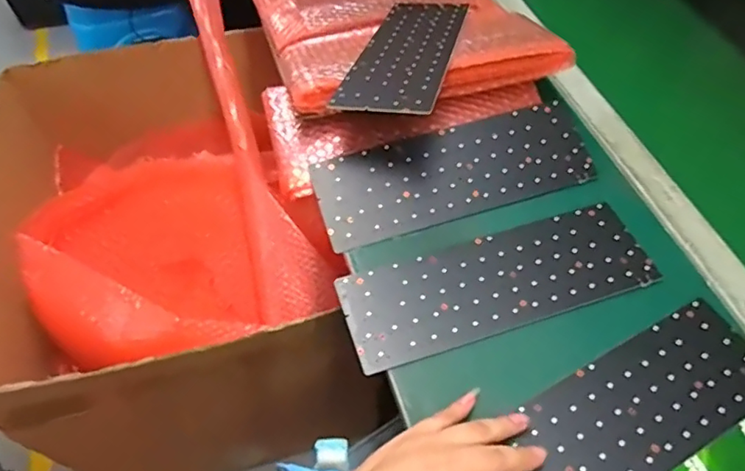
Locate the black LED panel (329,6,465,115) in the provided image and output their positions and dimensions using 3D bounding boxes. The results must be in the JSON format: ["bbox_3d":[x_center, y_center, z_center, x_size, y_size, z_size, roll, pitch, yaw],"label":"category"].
[{"bbox_3d":[0.040,-0.195,0.573,0.093,0.006,0.272,8,41,13],"label":"black LED panel"}]

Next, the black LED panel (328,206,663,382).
[{"bbox_3d":[0.112,0.040,0.492,0.276,0.011,0.098,-17,57,-10],"label":"black LED panel"}]

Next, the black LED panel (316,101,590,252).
[{"bbox_3d":[0.082,-0.063,0.546,0.274,0.005,0.103,-17,75,-10],"label":"black LED panel"}]

